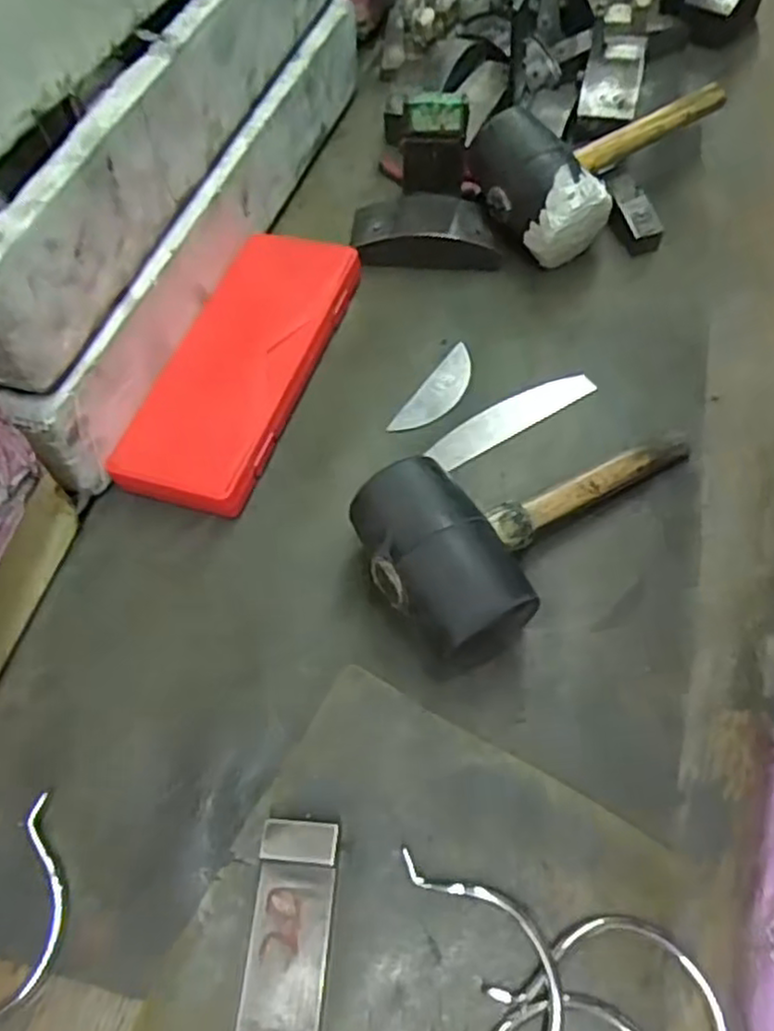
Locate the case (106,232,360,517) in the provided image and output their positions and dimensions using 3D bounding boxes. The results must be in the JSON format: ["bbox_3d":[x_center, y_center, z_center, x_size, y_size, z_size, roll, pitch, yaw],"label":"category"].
[{"bbox_3d":[-0.105,-0.114,0.528,0.099,0.035,0.241,16,62,12],"label":"case"}]

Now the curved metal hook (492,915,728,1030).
[{"bbox_3d":[0.096,0.228,0.334,0.127,0.006,0.081,15,62,11],"label":"curved metal hook"}]

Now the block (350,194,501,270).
[{"bbox_3d":[0.033,-0.237,0.600,0.122,0.031,0.064,-3,59,1],"label":"block"}]

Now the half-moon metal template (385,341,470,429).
[{"bbox_3d":[0.040,-0.093,0.533,0.028,0.004,0.097,31,62,15],"label":"half-moon metal template"}]

